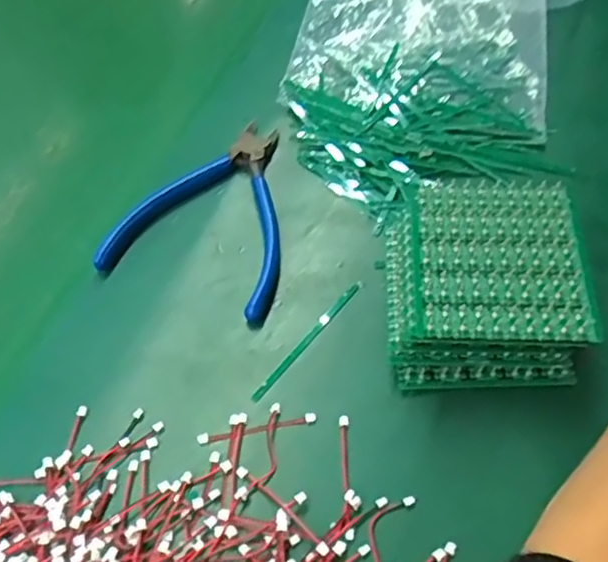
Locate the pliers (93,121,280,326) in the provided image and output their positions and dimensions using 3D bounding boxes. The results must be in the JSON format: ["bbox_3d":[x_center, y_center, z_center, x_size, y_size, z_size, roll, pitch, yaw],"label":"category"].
[{"bbox_3d":[-0.054,-0.047,0.403,0.102,0.010,0.140,9,57,11],"label":"pliers"}]

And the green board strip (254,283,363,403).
[{"bbox_3d":[0.003,0.030,0.360,0.006,0.004,0.090,31,63,23],"label":"green board strip"}]

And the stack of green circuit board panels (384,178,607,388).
[{"bbox_3d":[0.090,0.001,0.344,0.093,0.054,0.092,-2,55,0],"label":"stack of green circuit board panels"}]

